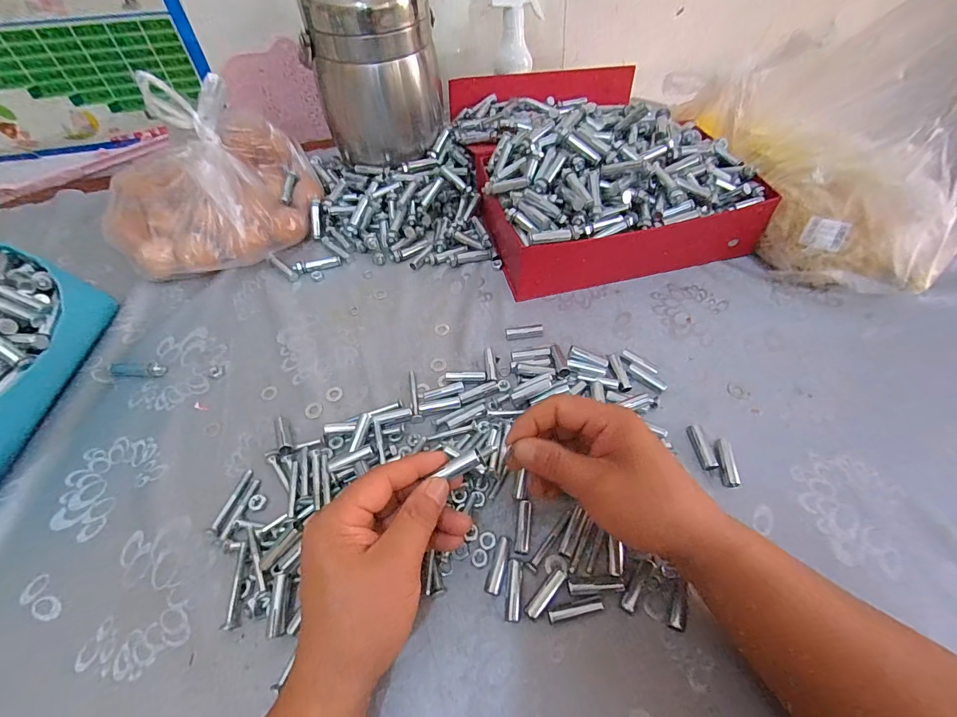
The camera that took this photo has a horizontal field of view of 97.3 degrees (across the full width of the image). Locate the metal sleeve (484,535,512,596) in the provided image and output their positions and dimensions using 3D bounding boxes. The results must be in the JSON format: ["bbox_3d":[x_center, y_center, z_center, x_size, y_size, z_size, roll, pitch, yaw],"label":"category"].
[{"bbox_3d":[0.015,0.154,0.314,0.011,0.008,0.040,16,56,12],"label":"metal sleeve"}]

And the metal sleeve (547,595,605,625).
[{"bbox_3d":[0.069,0.176,0.296,0.040,0.004,0.009,-12,55,-8],"label":"metal sleeve"}]

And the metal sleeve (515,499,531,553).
[{"bbox_3d":[0.035,0.132,0.330,0.011,0.006,0.038,6,54,5],"label":"metal sleeve"}]

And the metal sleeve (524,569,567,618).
[{"bbox_3d":[0.049,0.169,0.302,0.009,0.007,0.037,38,63,25],"label":"metal sleeve"}]

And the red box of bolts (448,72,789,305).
[{"bbox_3d":[0.136,-0.278,0.552,0.287,0.124,0.385,-11,55,-7],"label":"red box of bolts"}]

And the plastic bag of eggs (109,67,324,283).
[{"bbox_3d":[-0.310,-0.199,0.485,0.241,0.158,0.151,-27,58,-17],"label":"plastic bag of eggs"}]

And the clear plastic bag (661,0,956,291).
[{"bbox_3d":[0.374,-0.259,0.463,0.155,0.239,0.369,-15,55,-10],"label":"clear plastic bag"}]

